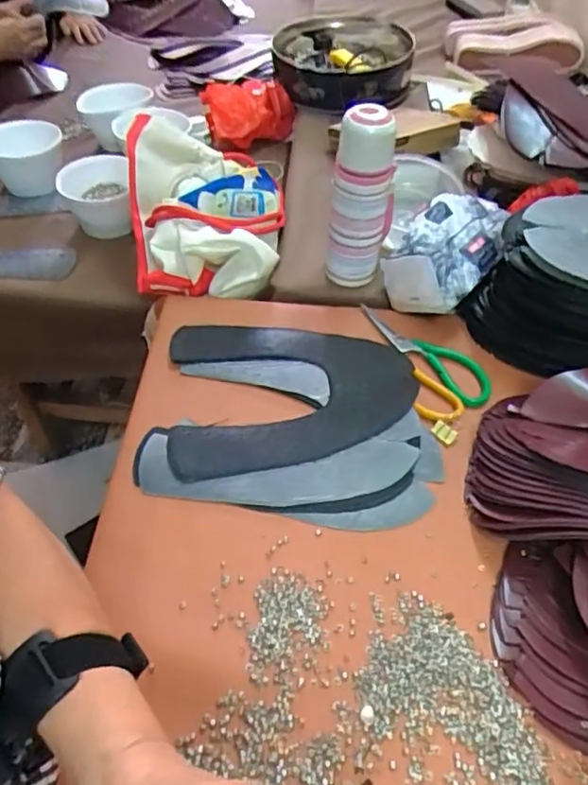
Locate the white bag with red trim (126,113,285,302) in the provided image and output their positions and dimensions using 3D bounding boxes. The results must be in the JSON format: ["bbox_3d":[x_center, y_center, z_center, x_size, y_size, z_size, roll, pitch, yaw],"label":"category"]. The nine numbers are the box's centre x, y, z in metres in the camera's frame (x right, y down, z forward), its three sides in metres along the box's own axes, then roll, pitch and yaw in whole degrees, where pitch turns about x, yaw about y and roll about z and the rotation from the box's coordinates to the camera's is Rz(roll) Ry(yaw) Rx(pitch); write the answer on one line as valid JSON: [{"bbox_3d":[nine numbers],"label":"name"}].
[{"bbox_3d":[-0.122,-0.267,0.861,0.207,0.108,0.281,-7,51,-8],"label":"white bag with red trim"}]

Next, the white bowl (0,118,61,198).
[{"bbox_3d":[-0.455,-0.395,1.037,0.123,0.077,0.152,-6,51,-8],"label":"white bowl"}]

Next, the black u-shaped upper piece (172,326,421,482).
[{"bbox_3d":[-0.002,-0.005,0.683,0.267,0.023,0.211,-3,50,-5],"label":"black u-shaped upper piece"}]

